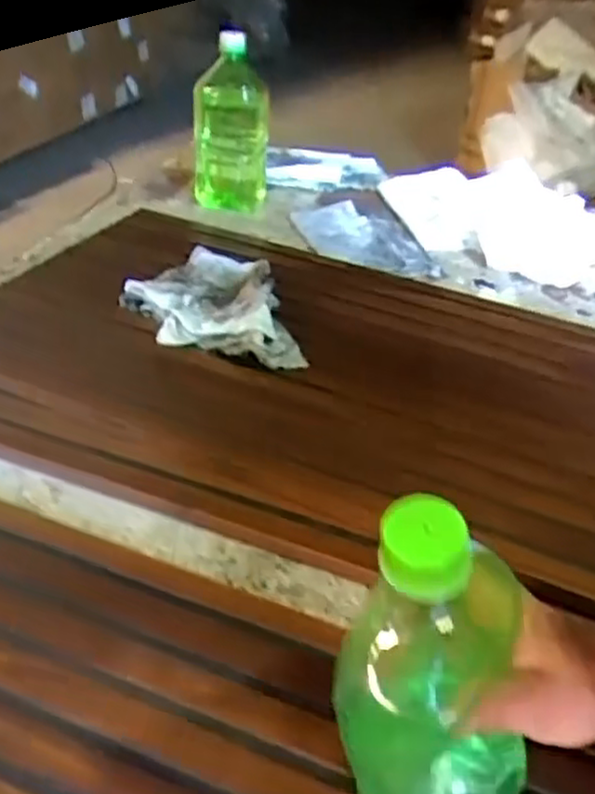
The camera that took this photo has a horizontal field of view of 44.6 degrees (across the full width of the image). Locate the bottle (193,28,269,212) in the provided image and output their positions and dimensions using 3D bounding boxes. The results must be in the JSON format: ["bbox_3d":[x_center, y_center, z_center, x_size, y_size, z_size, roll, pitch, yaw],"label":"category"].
[{"bbox_3d":[-0.085,-0.346,0.932,0.094,0.224,0.097,1,38,-3],"label":"bottle"}]

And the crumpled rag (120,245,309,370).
[{"bbox_3d":[-0.087,-0.091,0.696,0.146,0.031,0.190,-6,38,-13],"label":"crumpled rag"}]

